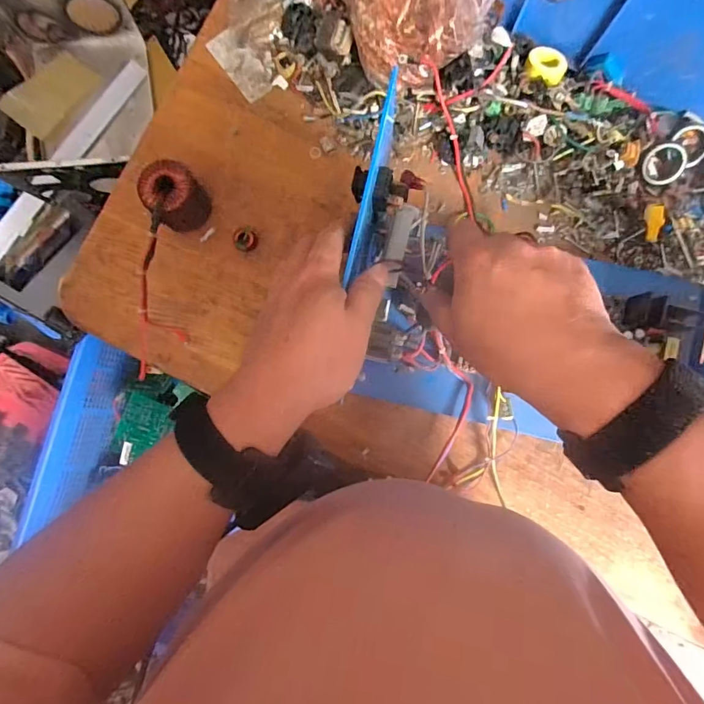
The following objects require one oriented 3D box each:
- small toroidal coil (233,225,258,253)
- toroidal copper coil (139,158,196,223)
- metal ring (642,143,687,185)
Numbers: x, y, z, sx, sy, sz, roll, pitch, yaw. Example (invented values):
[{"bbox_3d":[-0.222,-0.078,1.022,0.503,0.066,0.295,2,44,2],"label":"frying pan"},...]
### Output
[{"bbox_3d":[-0.130,-0.138,0.556,0.028,0.023,0.027,0,86,0],"label":"small toroidal coil"},{"bbox_3d":[-0.203,-0.180,0.498,0.058,0.017,0.058,0,86,0],"label":"toroidal copper coil"},{"bbox_3d":[0.364,-0.217,0.530,0.046,0.009,0.044,7,119,13],"label":"metal ring"}]

